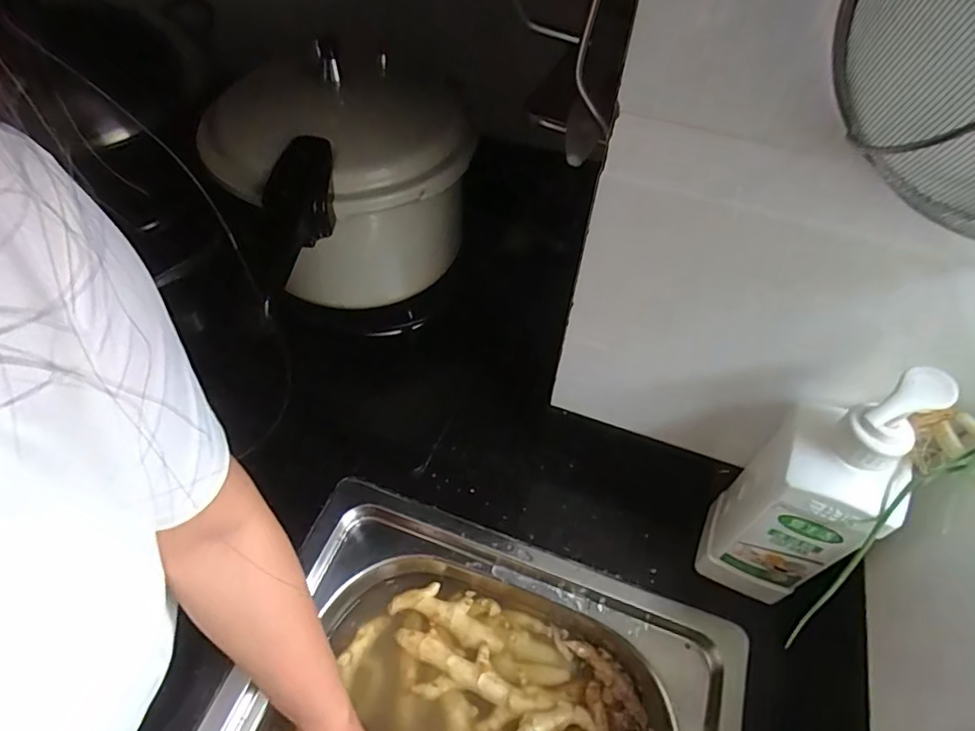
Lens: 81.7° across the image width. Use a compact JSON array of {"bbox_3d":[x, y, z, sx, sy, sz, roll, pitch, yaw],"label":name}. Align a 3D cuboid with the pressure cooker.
[{"bbox_3d":[-0.140,-0.169,0.592,0.219,0.171,0.234,6,53,3],"label":"pressure cooker"}]

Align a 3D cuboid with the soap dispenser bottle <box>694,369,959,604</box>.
[{"bbox_3d":[0.246,0.092,0.430,0.082,0.266,0.077,25,56,16],"label":"soap dispenser bottle"}]

